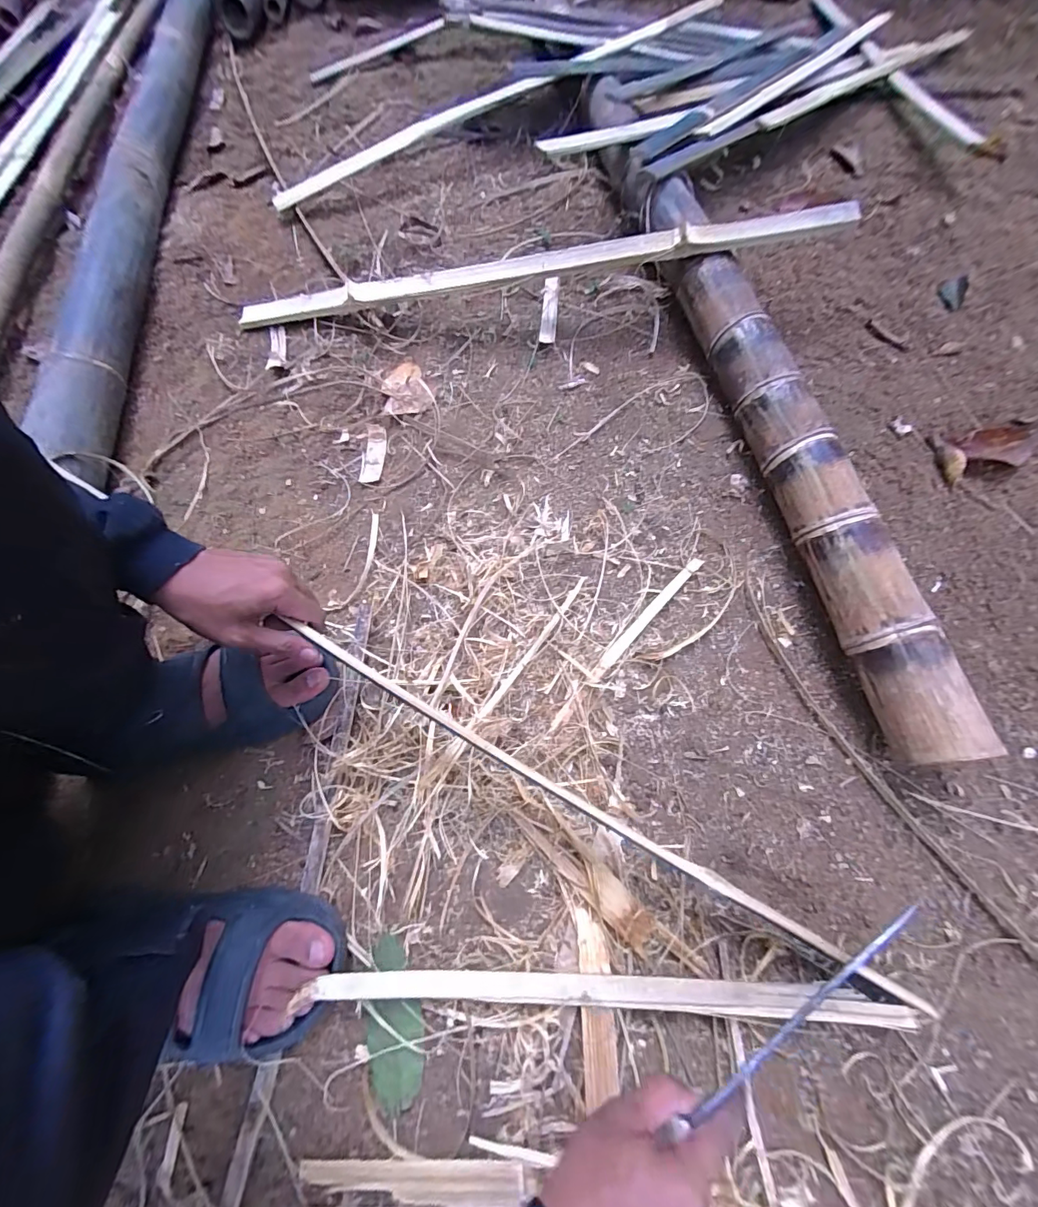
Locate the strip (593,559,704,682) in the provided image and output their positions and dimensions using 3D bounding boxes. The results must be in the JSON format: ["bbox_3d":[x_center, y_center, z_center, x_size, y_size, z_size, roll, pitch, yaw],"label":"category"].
[{"bbox_3d":[0.147,0.014,0.504,0.015,0.006,0.196,41,76,16],"label":"strip"}]

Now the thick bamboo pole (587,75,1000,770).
[{"bbox_3d":[0.276,-0.347,0.590,0.073,0.089,1.082,-10,69,-1],"label":"thick bamboo pole"}]

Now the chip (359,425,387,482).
[{"bbox_3d":[-0.206,-0.212,0.626,0.031,0.006,0.097,0,69,3],"label":"chip"}]

